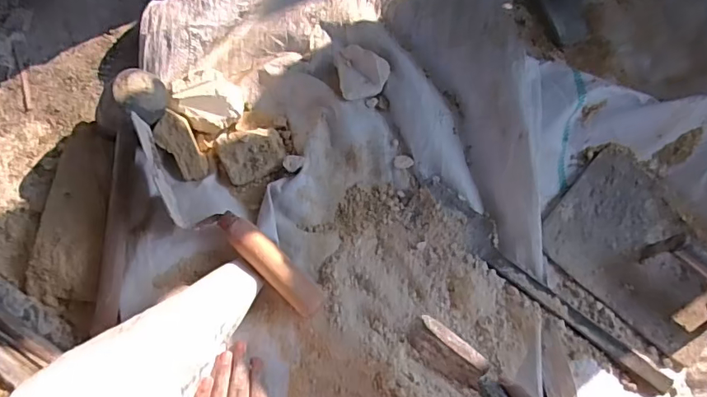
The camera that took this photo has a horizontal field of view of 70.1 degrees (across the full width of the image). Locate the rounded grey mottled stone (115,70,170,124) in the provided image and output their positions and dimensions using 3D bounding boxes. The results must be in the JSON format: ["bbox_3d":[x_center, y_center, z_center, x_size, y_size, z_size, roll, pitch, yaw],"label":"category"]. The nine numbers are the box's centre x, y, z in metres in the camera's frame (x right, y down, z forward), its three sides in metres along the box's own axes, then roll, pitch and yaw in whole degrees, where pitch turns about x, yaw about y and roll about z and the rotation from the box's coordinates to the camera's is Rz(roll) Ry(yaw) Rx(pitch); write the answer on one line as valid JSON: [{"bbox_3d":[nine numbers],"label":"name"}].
[{"bbox_3d":[-0.222,-0.109,0.532,0.046,0.040,0.047,0,69,0],"label":"rounded grey mottled stone"}]

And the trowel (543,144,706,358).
[{"bbox_3d":[0.328,0.049,0.549,0.170,0.059,0.210,-40,75,-16],"label":"trowel"}]

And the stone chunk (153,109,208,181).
[{"bbox_3d":[-0.196,-0.059,0.572,0.037,0.082,0.019,-32,28,-14],"label":"stone chunk"}]

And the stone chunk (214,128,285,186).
[{"bbox_3d":[-0.117,-0.053,0.584,0.073,0.021,0.061,-22,70,-11],"label":"stone chunk"}]

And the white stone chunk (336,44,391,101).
[{"bbox_3d":[0.011,-0.159,0.625,0.062,0.031,0.067,-13,69,-7],"label":"white stone chunk"}]

